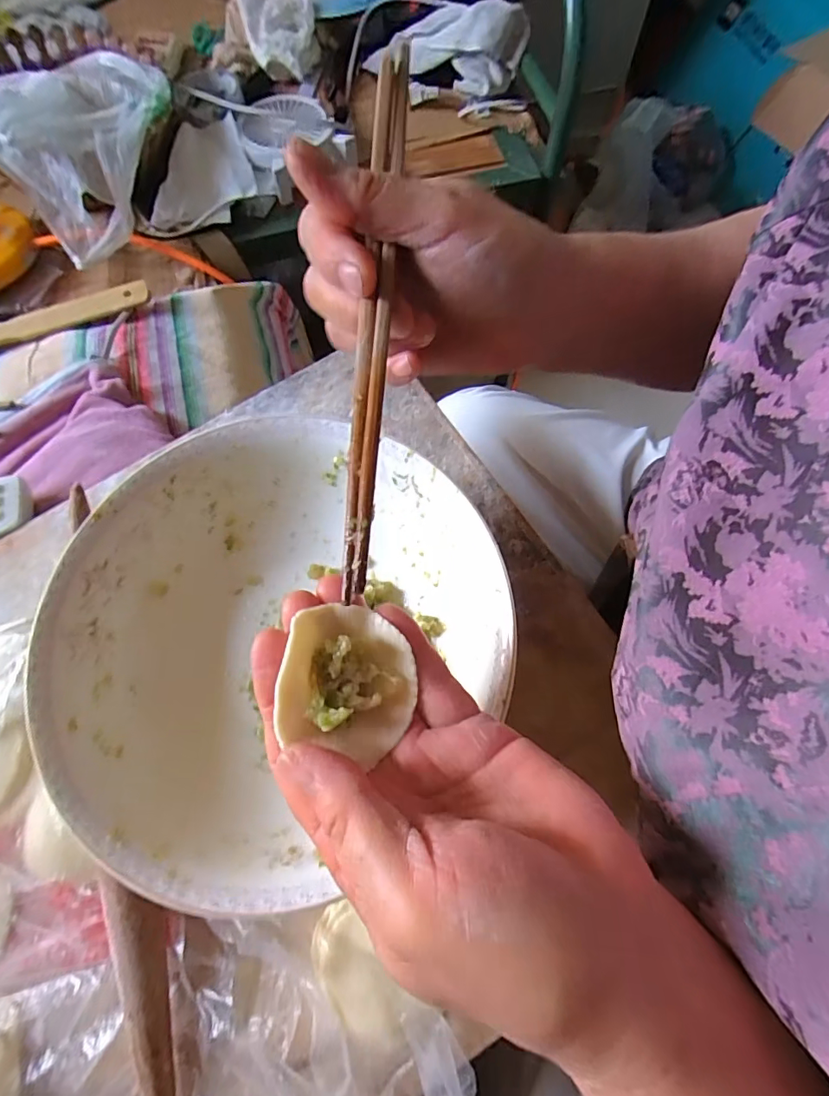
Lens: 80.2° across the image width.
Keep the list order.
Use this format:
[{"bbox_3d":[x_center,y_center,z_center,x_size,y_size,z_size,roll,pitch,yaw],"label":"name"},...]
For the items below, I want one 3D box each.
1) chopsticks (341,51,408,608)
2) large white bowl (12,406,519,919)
[{"bbox_3d":[-0.014,-0.099,0.186,0.012,0.008,0.235,3,78,2],"label":"chopsticks"},{"bbox_3d":[-0.073,0.040,0.254,0.214,0.073,0.198,0,70,1],"label":"large white bowl"}]

